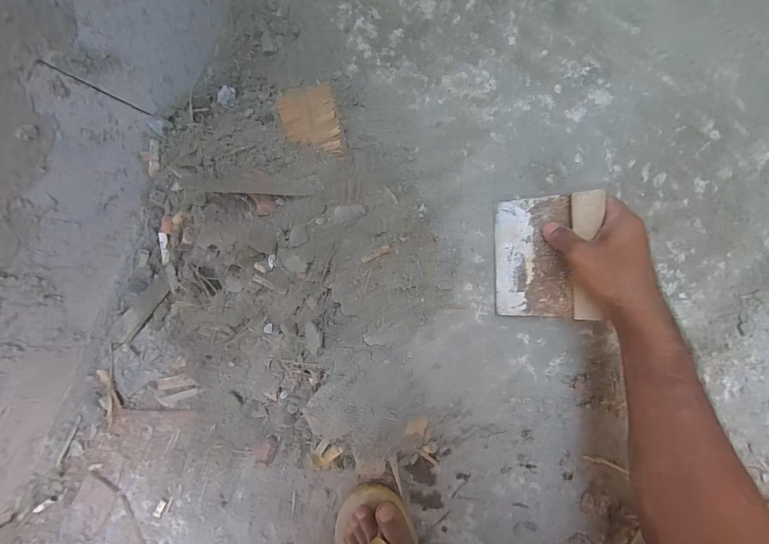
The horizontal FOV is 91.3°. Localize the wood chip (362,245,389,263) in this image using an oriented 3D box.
[{"bbox_3d":[-0.010,-0.020,0.408,0.034,0.005,0.009,-29,88,-6],"label":"wood chip"}]

